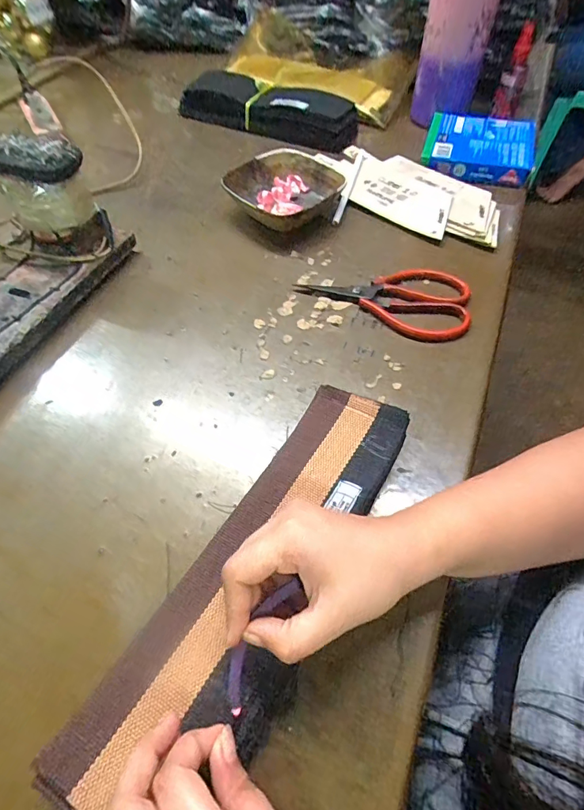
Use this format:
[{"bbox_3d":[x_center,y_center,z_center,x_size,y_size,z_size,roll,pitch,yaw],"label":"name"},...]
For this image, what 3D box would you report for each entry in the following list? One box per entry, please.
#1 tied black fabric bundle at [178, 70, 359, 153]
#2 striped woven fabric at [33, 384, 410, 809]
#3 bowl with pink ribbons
[{"bbox_3d":[-0.041,-0.463,0.686,0.290,0.059,0.076,18,58,14],"label":"tied black fabric bundle"},{"bbox_3d":[-0.017,0.107,0.294,0.097,0.035,0.301,30,62,20],"label":"striped woven fabric"},{"bbox_3d":[-0.008,-0.259,0.544,0.130,0.042,0.130,-1,55,1],"label":"bowl with pink ribbons"}]

